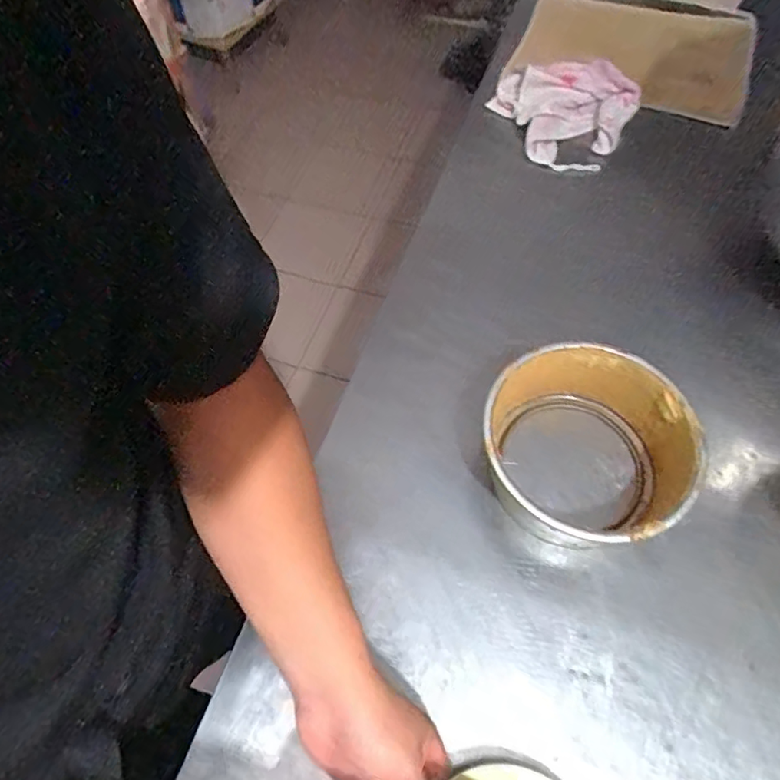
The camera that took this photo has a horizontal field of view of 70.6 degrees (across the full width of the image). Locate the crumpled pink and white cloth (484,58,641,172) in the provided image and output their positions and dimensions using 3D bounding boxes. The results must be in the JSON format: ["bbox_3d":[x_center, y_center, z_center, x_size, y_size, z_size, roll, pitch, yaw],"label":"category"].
[{"bbox_3d":[0.200,-0.338,0.649,0.169,0.091,0.114,18,62,13],"label":"crumpled pink and white cloth"}]

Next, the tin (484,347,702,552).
[{"bbox_3d":[0.153,0.050,0.443,0.155,0.081,0.151,-1,60,2],"label":"tin"}]

